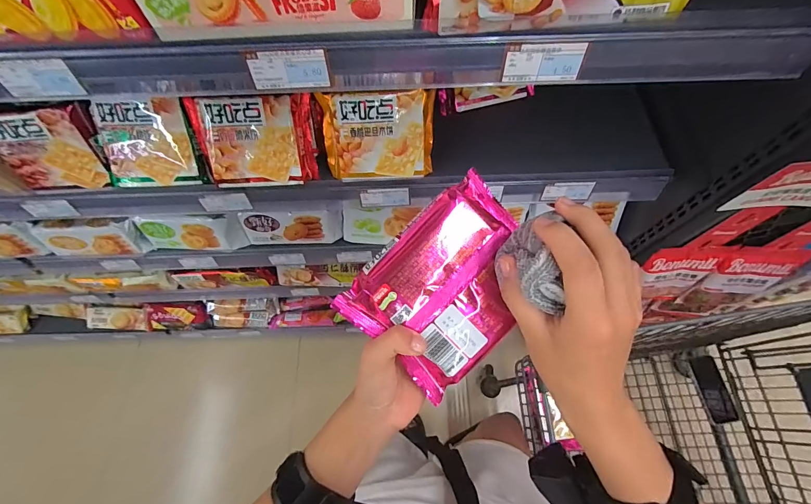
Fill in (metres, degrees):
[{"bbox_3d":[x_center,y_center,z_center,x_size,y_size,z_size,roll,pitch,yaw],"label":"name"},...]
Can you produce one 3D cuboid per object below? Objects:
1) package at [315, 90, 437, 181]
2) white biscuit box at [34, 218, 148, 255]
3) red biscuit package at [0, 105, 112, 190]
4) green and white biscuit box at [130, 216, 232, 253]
[{"bbox_3d":[-0.036,-0.158,0.484,0.149,0.117,0.023,-2,34,-1],"label":"package"},{"bbox_3d":[-0.616,-0.024,0.676,0.192,0.075,0.033,-1,66,0],"label":"white biscuit box"},{"bbox_3d":[-0.483,-0.143,0.479,0.113,0.112,0.035,-4,43,0],"label":"red biscuit package"},{"bbox_3d":[-0.436,-0.041,0.696,0.183,0.082,0.044,0,42,-1],"label":"green and white biscuit box"}]

